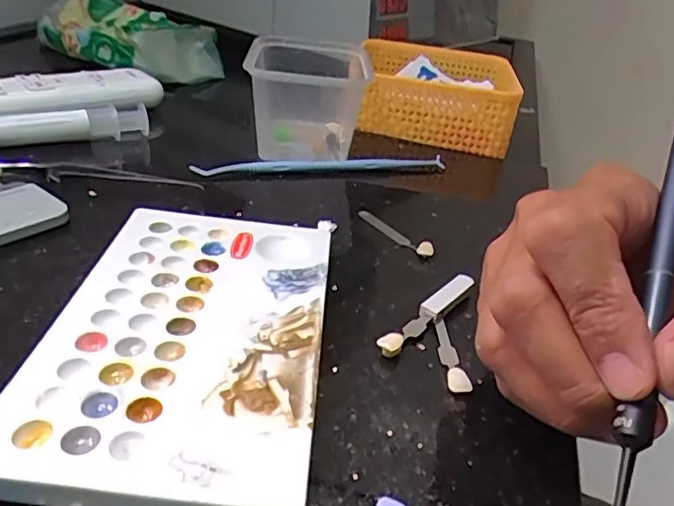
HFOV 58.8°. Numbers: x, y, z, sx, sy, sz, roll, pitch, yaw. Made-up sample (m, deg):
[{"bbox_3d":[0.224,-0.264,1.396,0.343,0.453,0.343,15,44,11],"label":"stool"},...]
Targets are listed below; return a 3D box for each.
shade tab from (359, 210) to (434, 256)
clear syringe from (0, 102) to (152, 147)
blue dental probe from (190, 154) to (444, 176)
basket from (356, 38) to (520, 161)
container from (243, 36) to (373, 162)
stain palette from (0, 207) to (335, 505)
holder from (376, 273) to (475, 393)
[{"bbox_3d":[0.030,-0.012,0.314,0.009,0.006,0.056,-13,36,-31],"label":"shade tab"},{"bbox_3d":[-0.181,-0.079,0.366,0.126,0.014,0.029,-16,37,-34],"label":"clear syringe"},{"bbox_3d":[-0.006,-0.056,0.374,0.163,0.005,0.017,-3,32,-17],"label":"blue dental probe"},{"bbox_3d":[0.078,-0.137,0.497,0.128,0.046,0.138,10,30,4],"label":"basket"},{"bbox_3d":[-0.022,-0.106,0.410,0.084,0.058,0.121,5,30,-4],"label":"container"},{"bbox_3d":[-0.052,0.027,0.223,0.092,0.014,0.157,8,30,0],"label":"stain palette"},{"bbox_3d":[0.049,0.031,0.243,0.037,0.009,0.065,25,34,28],"label":"holder"}]

